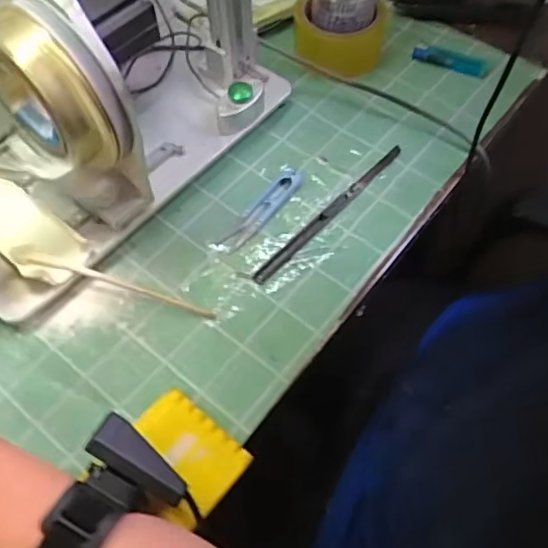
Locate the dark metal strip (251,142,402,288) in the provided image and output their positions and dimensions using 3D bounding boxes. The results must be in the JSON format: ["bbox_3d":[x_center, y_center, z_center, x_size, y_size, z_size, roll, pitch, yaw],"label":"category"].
[{"bbox_3d":[0.053,-0.058,0.529,0.012,0.004,0.198,39,67,21],"label":"dark metal strip"}]

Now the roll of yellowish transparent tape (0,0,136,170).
[{"bbox_3d":[-0.149,-0.133,0.389,0.109,0.096,0.058,38,66,20],"label":"roll of yellowish transparent tape"}]

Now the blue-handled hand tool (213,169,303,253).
[{"bbox_3d":[-0.010,-0.059,0.530,0.019,0.004,0.105,35,65,19],"label":"blue-handled hand tool"}]

